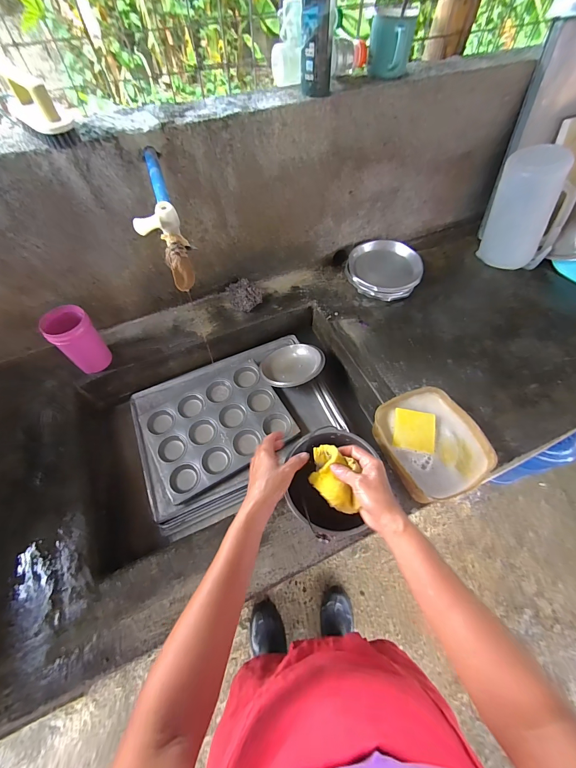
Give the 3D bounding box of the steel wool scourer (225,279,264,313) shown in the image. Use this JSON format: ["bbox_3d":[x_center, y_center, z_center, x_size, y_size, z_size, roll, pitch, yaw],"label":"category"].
[{"bbox_3d":[-0.113,-0.239,0.851,0.089,0.049,0.092,0,59,0],"label":"steel wool scourer"}]

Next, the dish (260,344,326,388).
[{"bbox_3d":[0.012,-0.046,0.802,0.162,0.041,0.144,-15,50,4],"label":"dish"}]

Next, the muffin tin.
[{"bbox_3d":[-0.168,0.096,0.755,0.315,0.033,0.242,-26,63,-15],"label":"muffin tin"}]

